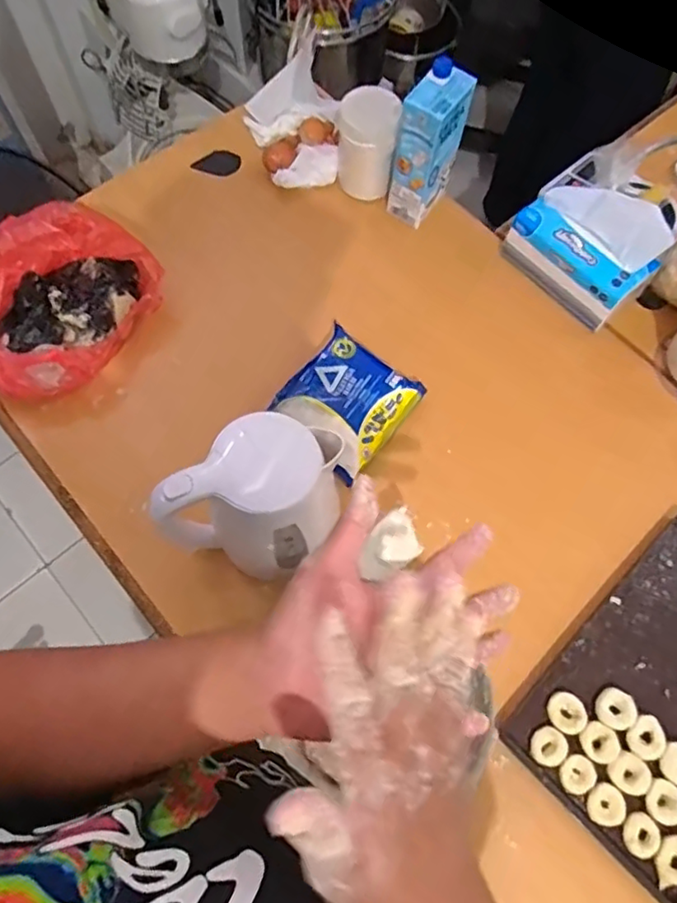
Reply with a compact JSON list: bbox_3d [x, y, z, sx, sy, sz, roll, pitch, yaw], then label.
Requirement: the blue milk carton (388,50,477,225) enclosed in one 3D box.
[{"bbox_3d":[0.123,-0.420,0.840,0.068,0.186,0.089,28,71,9],"label":"blue milk carton"}]

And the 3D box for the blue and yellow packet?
[{"bbox_3d":[0.010,-0.068,0.777,0.145,0.039,0.164,37,72,12],"label":"blue and yellow packet"}]

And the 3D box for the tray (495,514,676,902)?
[{"bbox_3d":[0.387,0.269,0.682,0.363,0.026,0.243,-42,76,-16],"label":"tray"}]

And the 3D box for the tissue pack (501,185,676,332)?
[{"bbox_3d":[0.342,-0.286,0.839,0.120,0.113,0.187,-41,75,-15],"label":"tissue pack"}]

